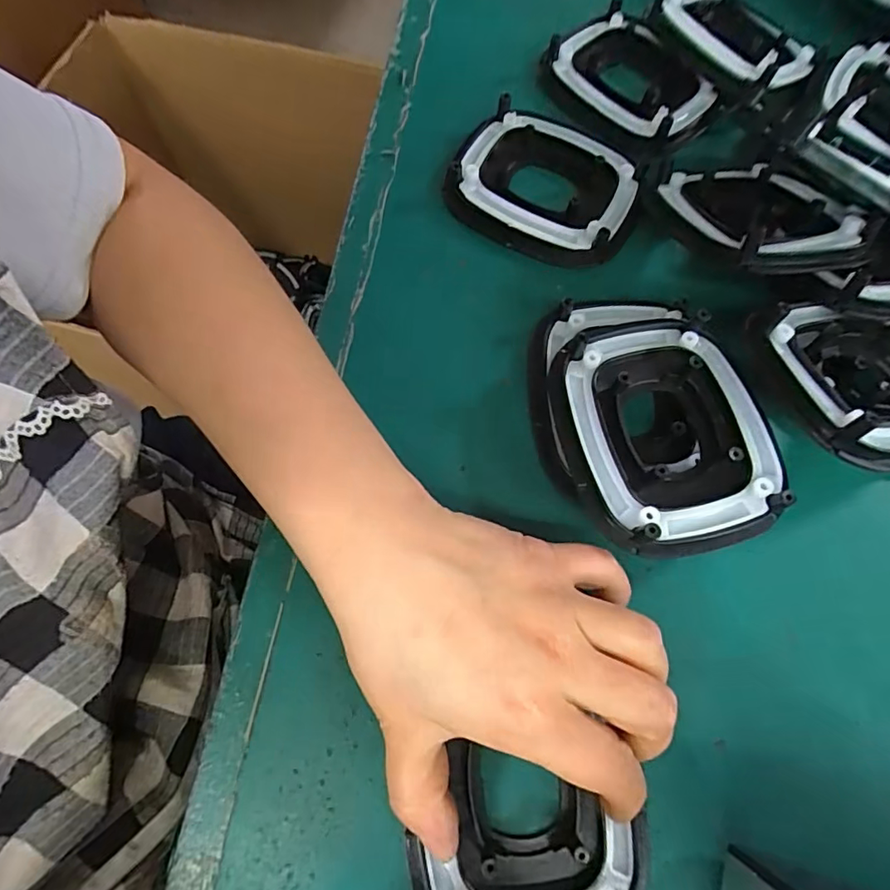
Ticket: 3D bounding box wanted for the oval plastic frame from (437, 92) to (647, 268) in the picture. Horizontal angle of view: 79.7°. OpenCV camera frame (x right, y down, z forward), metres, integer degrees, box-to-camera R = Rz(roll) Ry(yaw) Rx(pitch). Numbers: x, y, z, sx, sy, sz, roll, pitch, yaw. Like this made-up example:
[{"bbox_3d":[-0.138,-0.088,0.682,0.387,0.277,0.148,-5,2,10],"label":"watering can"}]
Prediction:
[{"bbox_3d":[0.059,-0.152,0.308,0.105,0.017,0.090,24,72,6],"label":"oval plastic frame"}]

